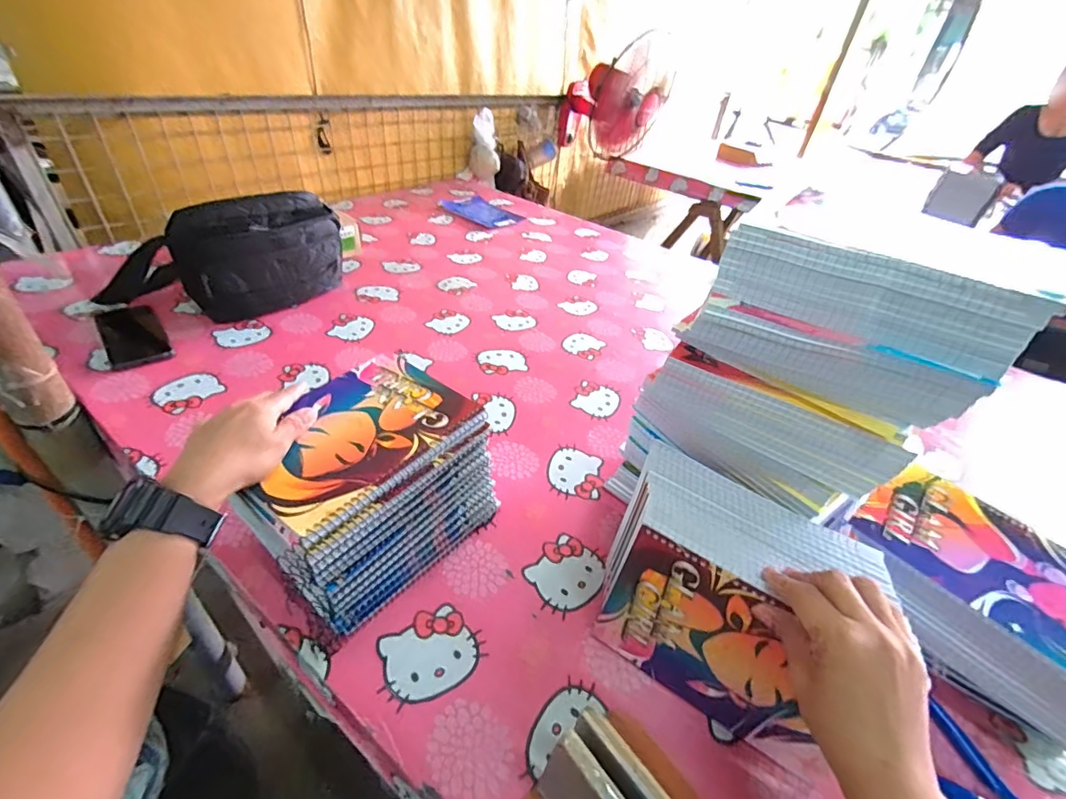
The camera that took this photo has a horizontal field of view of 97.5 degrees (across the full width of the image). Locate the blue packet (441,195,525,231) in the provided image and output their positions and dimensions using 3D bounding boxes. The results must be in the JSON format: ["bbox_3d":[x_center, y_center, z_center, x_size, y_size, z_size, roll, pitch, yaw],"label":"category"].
[{"bbox_3d":[-0.138,-0.546,1.346,0.208,0.028,0.194,26,41,23],"label":"blue packet"}]

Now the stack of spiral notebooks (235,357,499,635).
[{"bbox_3d":[-0.163,0.079,0.461,0.158,0.131,0.199,32,44,28],"label":"stack of spiral notebooks"}]

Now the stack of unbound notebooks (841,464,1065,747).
[{"bbox_3d":[0.408,0.168,0.433,0.212,0.070,0.152,36,46,30],"label":"stack of unbound notebooks"}]

